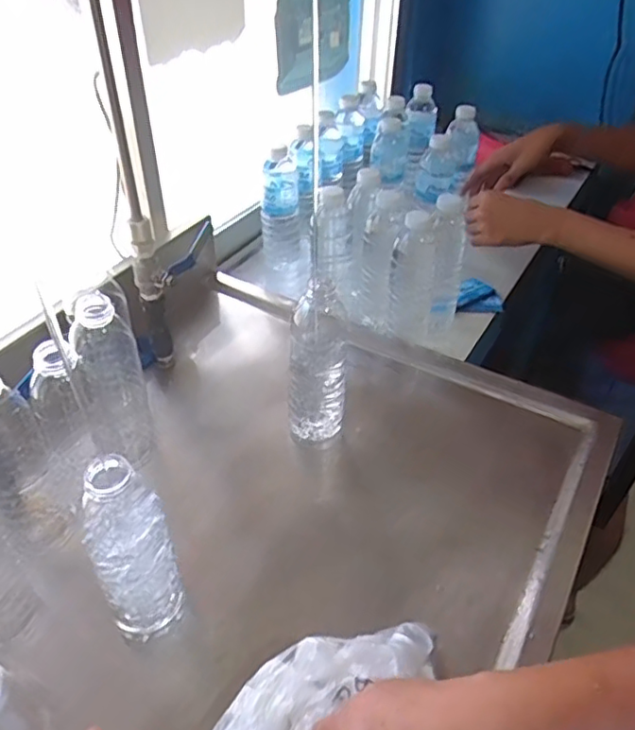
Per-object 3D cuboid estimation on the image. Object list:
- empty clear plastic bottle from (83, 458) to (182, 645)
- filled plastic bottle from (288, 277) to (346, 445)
[{"bbox_3d":[-0.142,0.142,0.470,0.058,0.181,0.059,-20,45,-22],"label":"empty clear plastic bottle"},{"bbox_3d":[0.001,0.007,0.643,0.065,0.199,0.051,1,41,0],"label":"filled plastic bottle"}]

